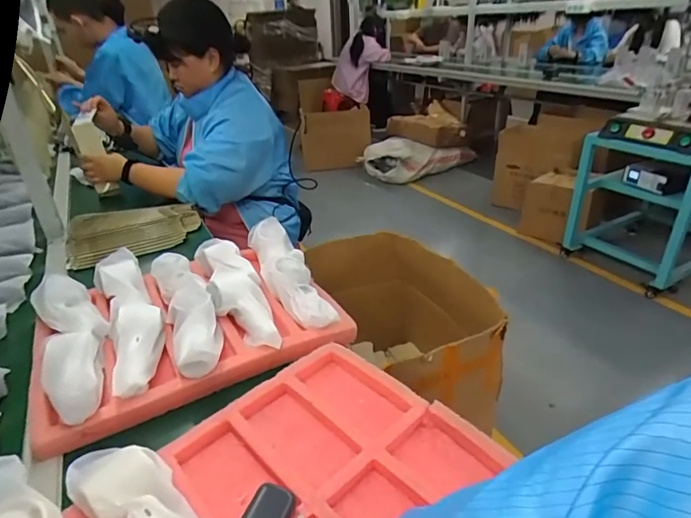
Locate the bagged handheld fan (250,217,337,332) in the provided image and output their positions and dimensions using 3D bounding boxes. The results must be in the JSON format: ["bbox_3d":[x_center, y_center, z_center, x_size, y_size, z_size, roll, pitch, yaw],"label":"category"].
[{"bbox_3d":[-0.105,0.015,0.762,0.077,0.049,0.304,-14,31,-21],"label":"bagged handheld fan"}]

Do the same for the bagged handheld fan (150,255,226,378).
[{"bbox_3d":[-0.240,0.071,0.675,0.070,0.048,0.279,-15,32,-23],"label":"bagged handheld fan"}]

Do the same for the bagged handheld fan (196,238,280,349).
[{"bbox_3d":[-0.178,0.044,0.713,0.083,0.048,0.292,-14,31,-21],"label":"bagged handheld fan"}]

